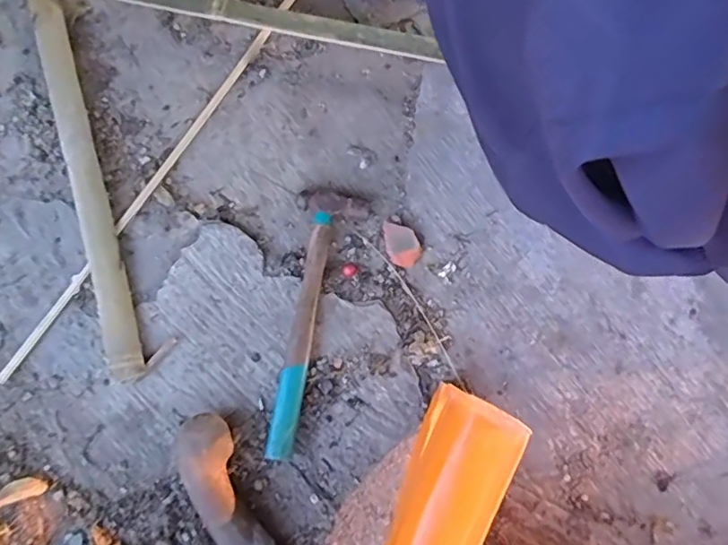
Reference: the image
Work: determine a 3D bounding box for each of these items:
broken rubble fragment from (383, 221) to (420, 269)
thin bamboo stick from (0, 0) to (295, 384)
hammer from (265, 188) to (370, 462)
[{"bbox_3d":[0.041,-0.033,0.601,0.034,0.014,0.053,-19,78,-4],"label":"broken rubble fragment"},{"bbox_3d":[-0.207,-0.153,0.626,0.017,0.014,0.637,32,80,7],"label":"thin bamboo stick"},{"bbox_3d":[-0.058,0.050,0.576,0.064,0.022,0.280,12,78,3],"label":"hammer"}]

